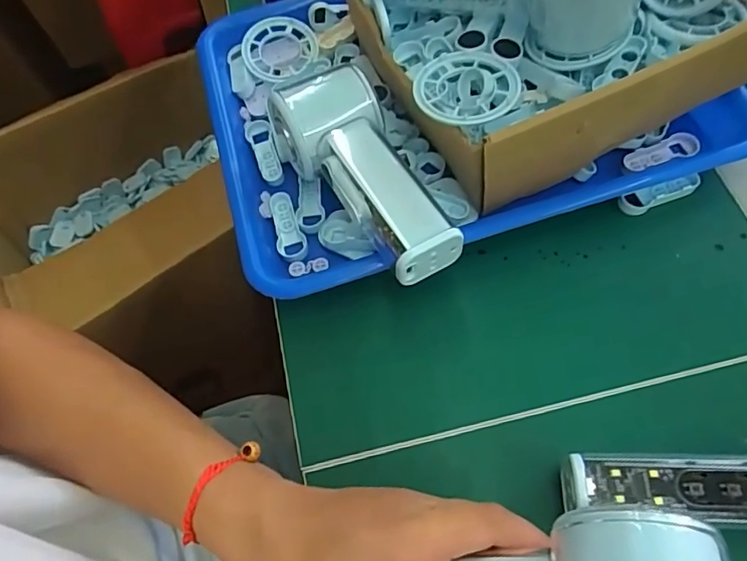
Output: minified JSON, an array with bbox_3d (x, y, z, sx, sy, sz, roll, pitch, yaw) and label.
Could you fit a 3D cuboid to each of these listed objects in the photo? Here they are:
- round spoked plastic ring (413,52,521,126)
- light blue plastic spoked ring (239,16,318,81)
[{"bbox_3d":[0.051,-0.105,0.294,0.056,0.012,0.052,-2,63,4],"label":"round spoked plastic ring"},{"bbox_3d":[-0.072,-0.177,0.410,0.058,0.010,0.052,-15,84,-4],"label":"light blue plastic spoked ring"}]

